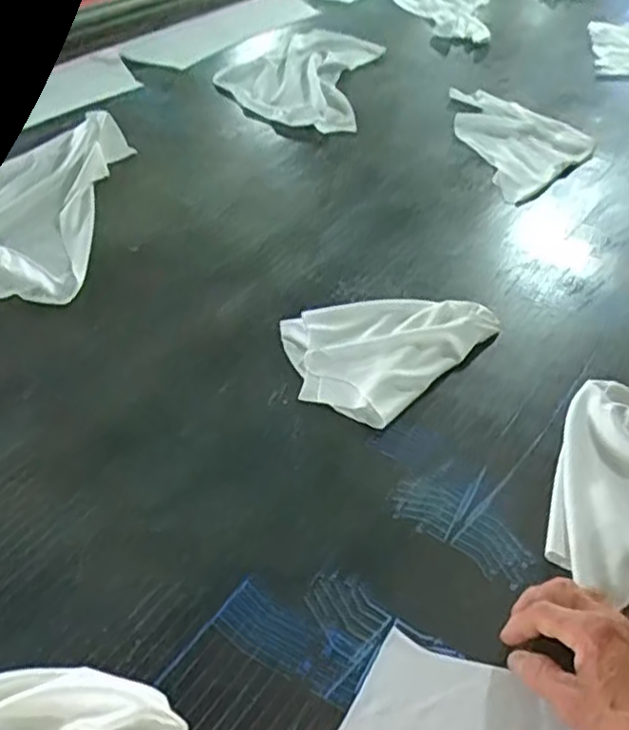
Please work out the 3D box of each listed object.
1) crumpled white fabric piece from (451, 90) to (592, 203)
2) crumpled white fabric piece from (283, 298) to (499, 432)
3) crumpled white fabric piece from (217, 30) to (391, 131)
[{"bbox_3d":[0.305,-0.327,1.071,0.217,0.043,0.255,13,45,9],"label":"crumpled white fabric piece"},{"bbox_3d":[0.067,-0.027,0.744,0.152,0.030,0.209,35,53,28],"label":"crumpled white fabric piece"},{"bbox_3d":[-0.029,-0.478,1.185,0.240,0.062,0.320,11,45,8],"label":"crumpled white fabric piece"}]

